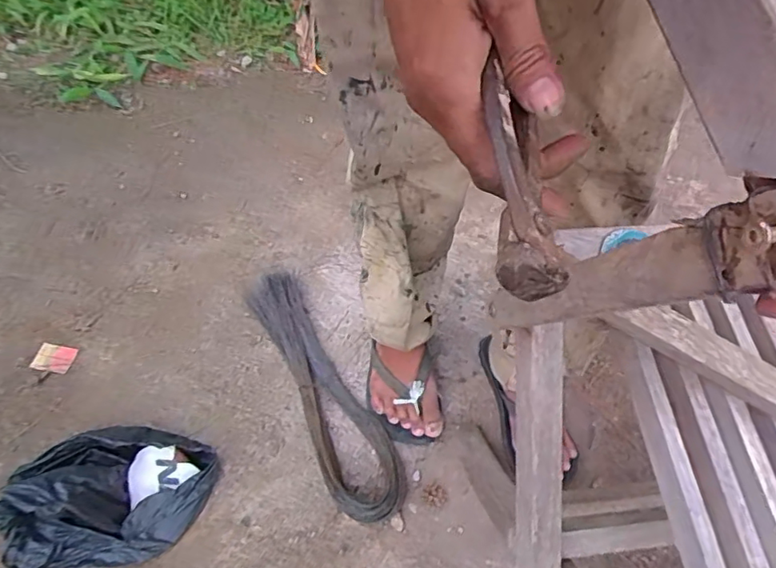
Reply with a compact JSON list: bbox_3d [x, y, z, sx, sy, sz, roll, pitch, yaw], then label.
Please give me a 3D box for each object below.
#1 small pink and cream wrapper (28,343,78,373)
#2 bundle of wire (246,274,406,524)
[{"bbox_3d":[-0.534,0.118,0.888,0.057,0.007,0.046,9,54,3],"label":"small pink and cream wrapper"},{"bbox_3d":[-0.109,0.149,0.856,0.107,0.066,0.447,-23,59,-19],"label":"bundle of wire"}]

